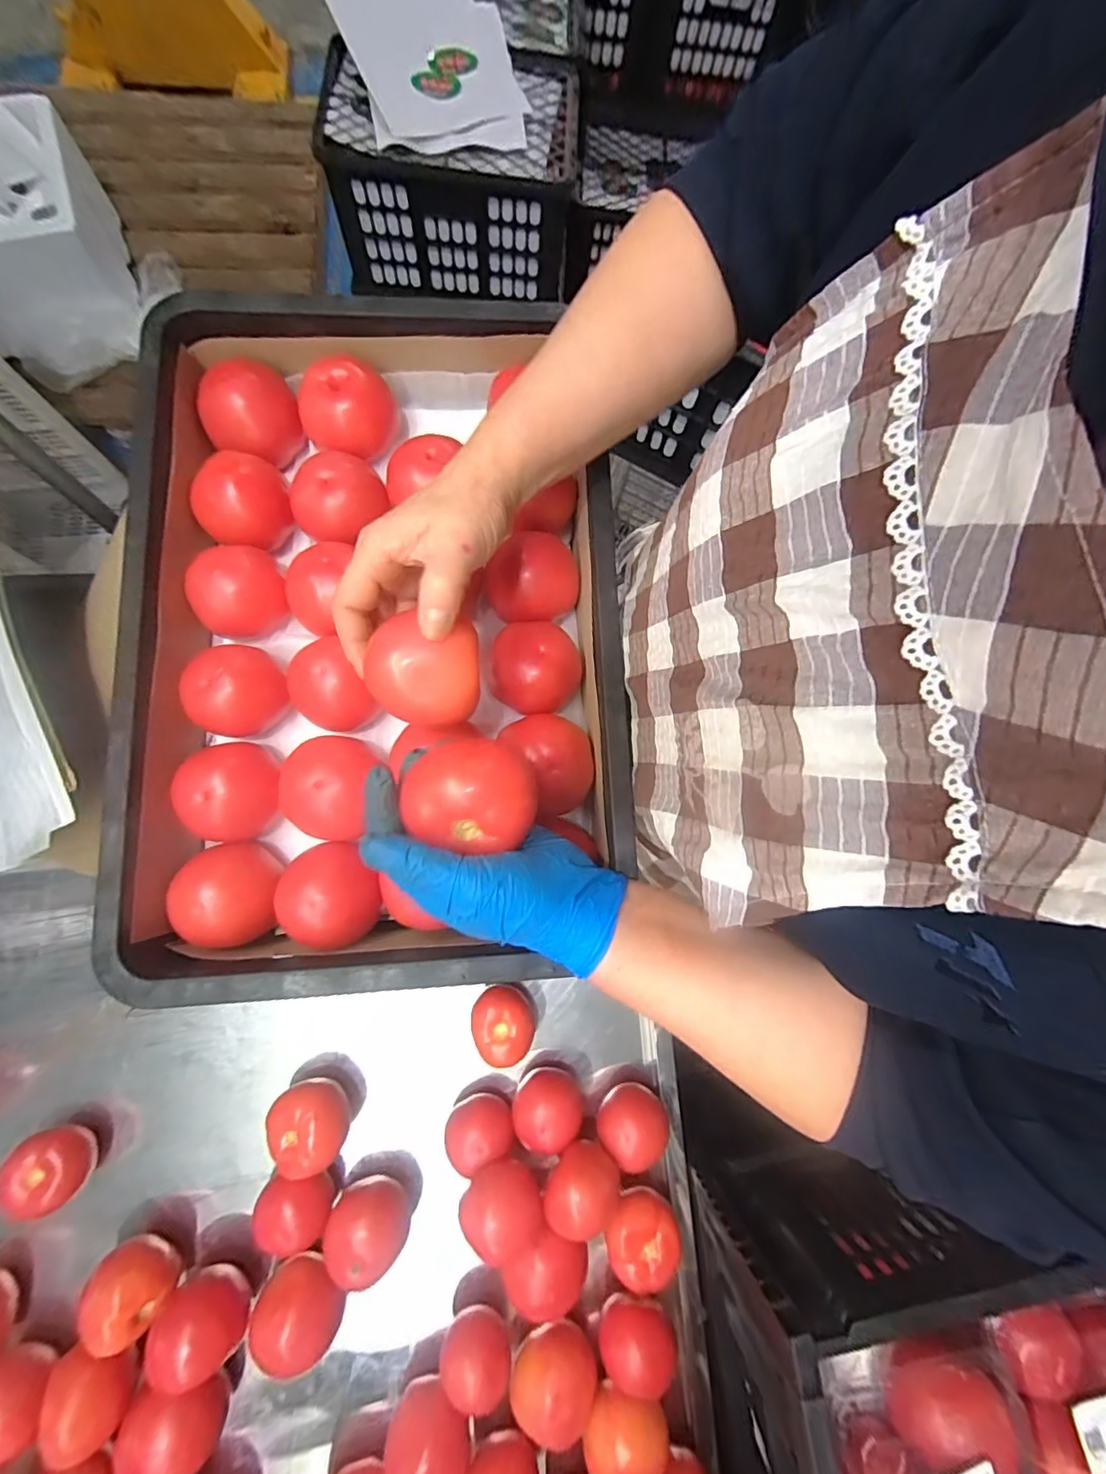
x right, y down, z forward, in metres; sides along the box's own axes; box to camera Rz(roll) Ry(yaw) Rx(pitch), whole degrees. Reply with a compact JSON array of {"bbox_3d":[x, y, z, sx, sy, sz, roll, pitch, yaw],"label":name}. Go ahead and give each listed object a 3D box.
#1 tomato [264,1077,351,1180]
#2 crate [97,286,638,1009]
[{"bbox_3d":[-0.227,0.361,0.509,0.061,0.064,0.071,-30,80,-7],"label":"tomato"},{"bbox_3d":[-0.125,-0.080,0.398,0.338,0.079,0.483,-3,78,-2],"label":"crate"}]

